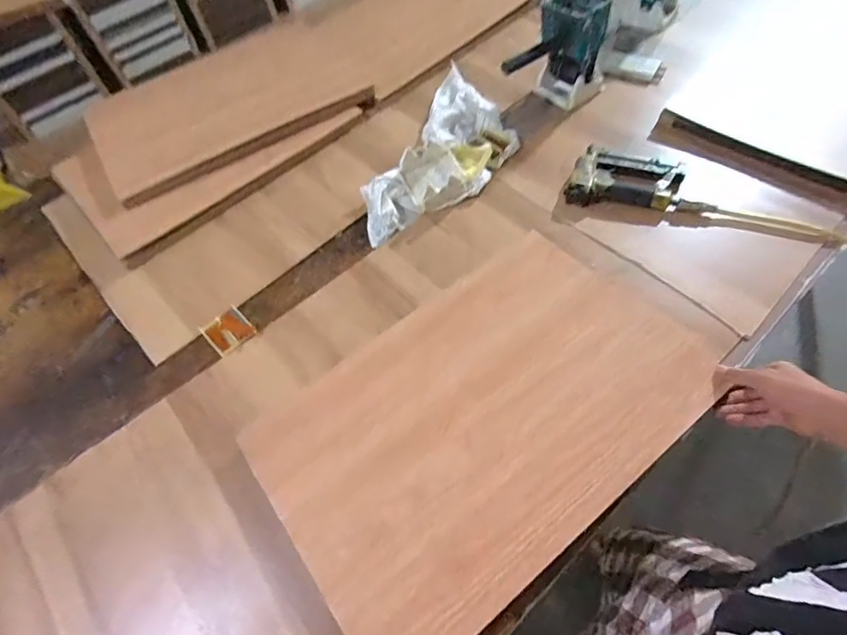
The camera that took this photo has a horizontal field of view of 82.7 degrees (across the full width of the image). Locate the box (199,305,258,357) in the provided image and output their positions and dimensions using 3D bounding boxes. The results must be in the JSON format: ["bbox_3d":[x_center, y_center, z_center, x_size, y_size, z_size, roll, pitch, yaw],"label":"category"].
[{"bbox_3d":[-0.317,0.020,0.784,0.068,0.010,0.071,-41,63,-19],"label":"box"}]

